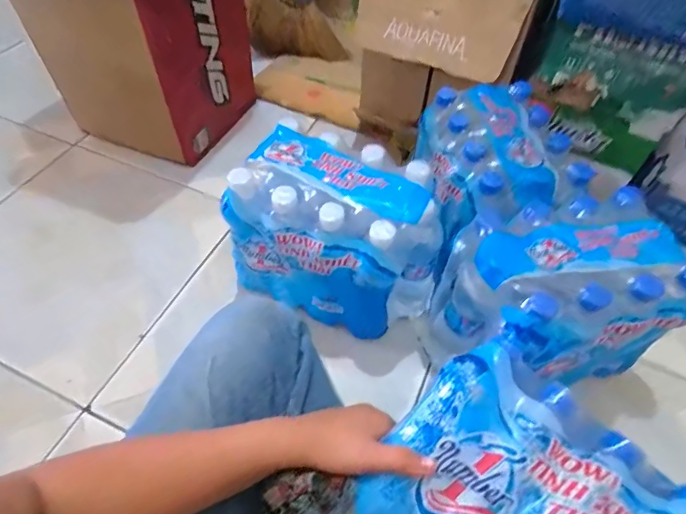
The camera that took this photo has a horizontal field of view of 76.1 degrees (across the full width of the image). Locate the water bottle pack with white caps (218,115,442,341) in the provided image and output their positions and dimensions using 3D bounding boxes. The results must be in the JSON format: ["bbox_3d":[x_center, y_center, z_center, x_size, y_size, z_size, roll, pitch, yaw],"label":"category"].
[{"bbox_3d":[-0.007,-0.027,0.622,0.263,0.225,0.152,18,55,11],"label":"water bottle pack with white caps"}]

